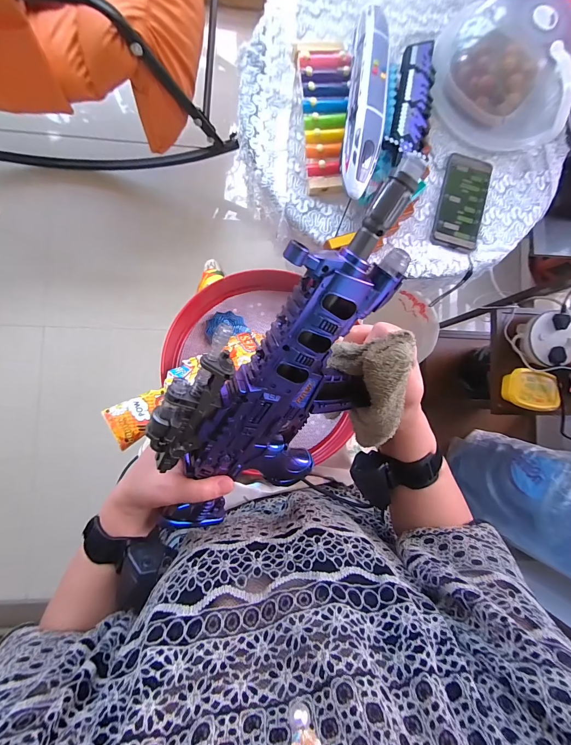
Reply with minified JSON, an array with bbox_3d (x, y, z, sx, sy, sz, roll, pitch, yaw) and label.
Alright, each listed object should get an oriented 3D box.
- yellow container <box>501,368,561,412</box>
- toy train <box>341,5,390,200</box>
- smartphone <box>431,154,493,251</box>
[{"bbox_3d":[0.501,0.035,0.671,0.100,0.044,0.080,11,85,-5],"label":"yellow container"},{"bbox_3d":[0.114,-0.387,0.468,0.050,0.058,0.293,8,85,-5],"label":"toy train"},{"bbox_3d":[0.281,-0.269,0.518,0.071,0.011,0.151,13,85,-5],"label":"smartphone"}]

